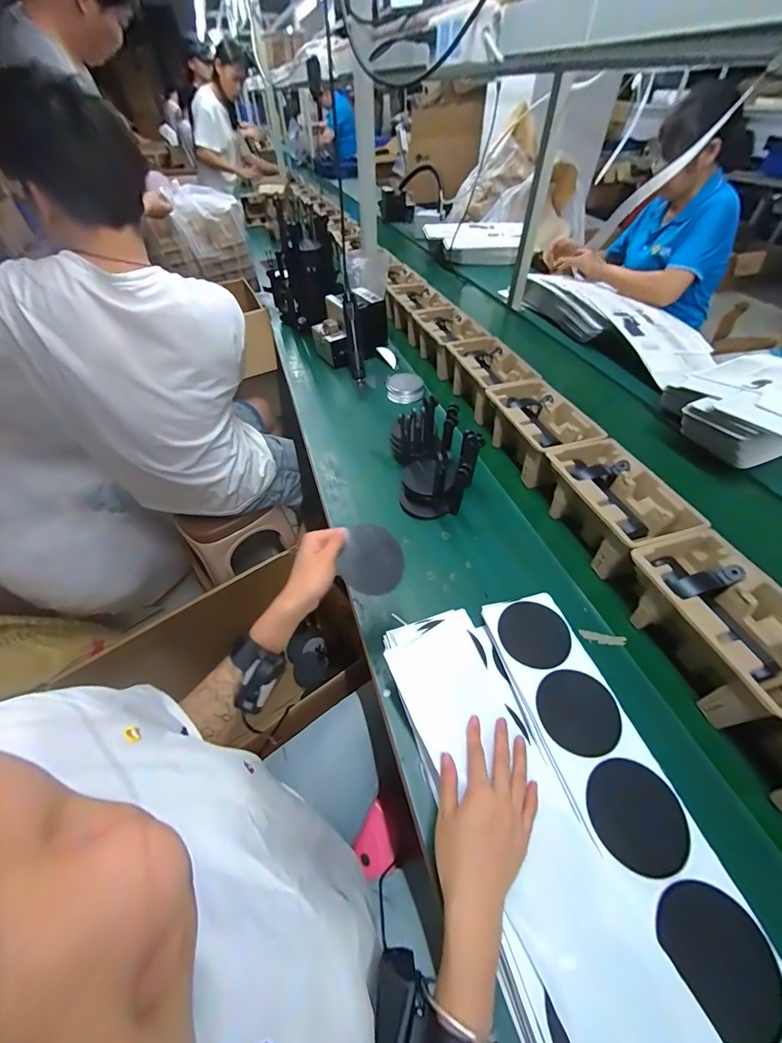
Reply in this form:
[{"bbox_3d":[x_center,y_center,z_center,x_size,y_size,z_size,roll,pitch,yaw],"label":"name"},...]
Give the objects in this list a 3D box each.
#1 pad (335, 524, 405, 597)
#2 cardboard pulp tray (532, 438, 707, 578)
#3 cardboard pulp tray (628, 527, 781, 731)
[{"bbox_3d":[-0.023,0.048,0.484,0.080,0.010,0.097,20,53,-10],"label":"pad"},{"bbox_3d":[0.367,-0.031,0.641,0.145,0.099,0.233,-14,52,-11],"label":"cardboard pulp tray"},{"bbox_3d":[0.426,0.135,0.495,0.145,0.109,0.217,-15,52,-12],"label":"cardboard pulp tray"}]

